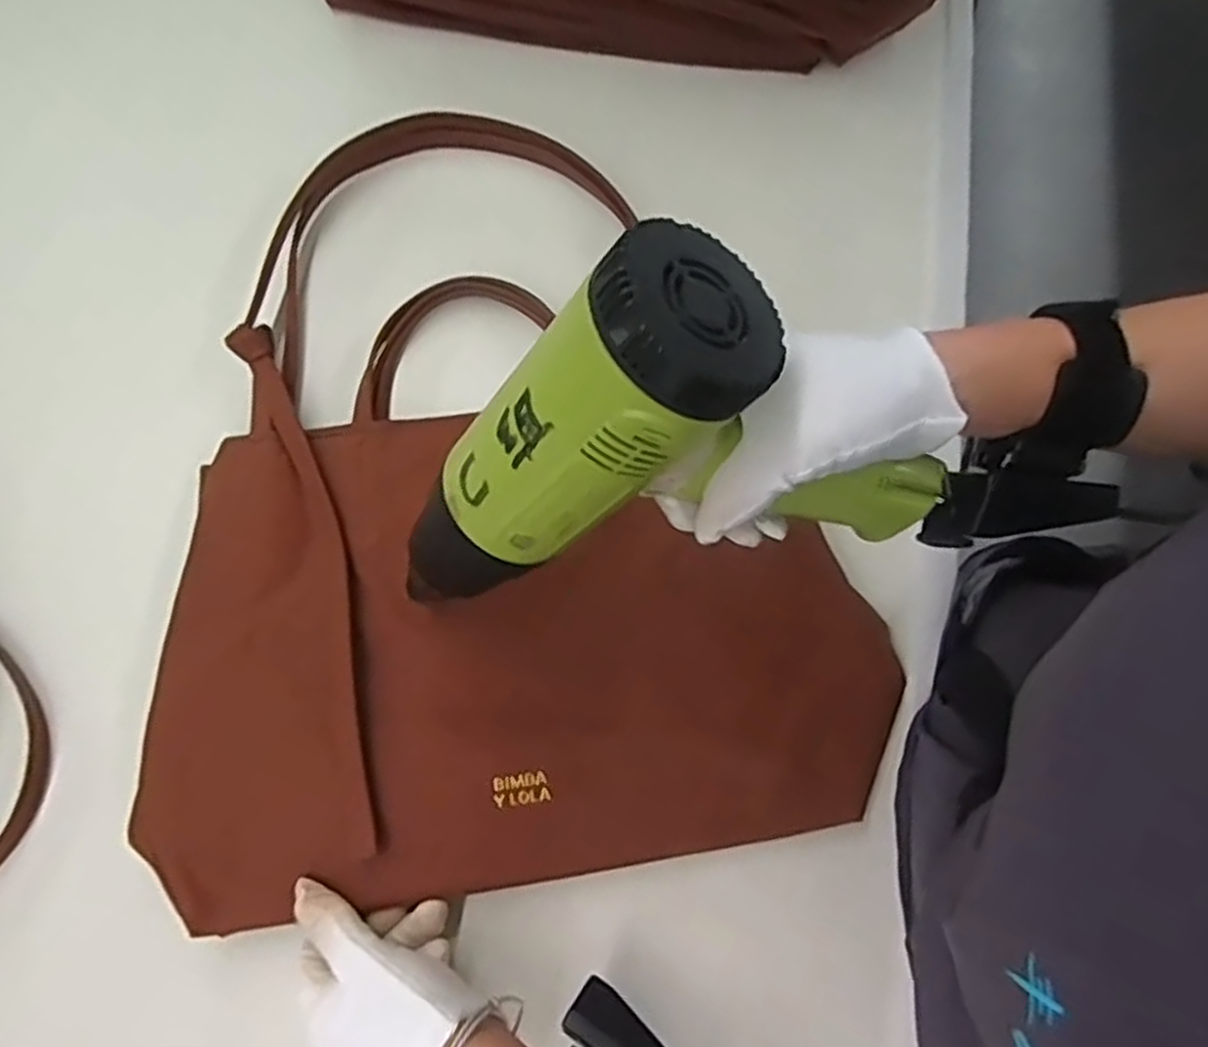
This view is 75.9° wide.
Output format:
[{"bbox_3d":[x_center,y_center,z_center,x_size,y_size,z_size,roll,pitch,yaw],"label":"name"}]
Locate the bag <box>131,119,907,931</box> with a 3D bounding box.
[{"bbox_3d":[-0.072,-0.037,0.489,0.416,0.032,0.495,-9,75,-3],"label":"bag"}]

